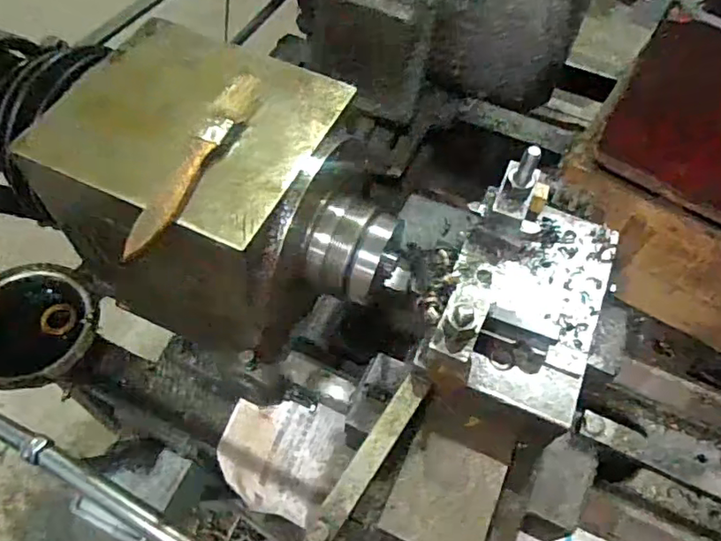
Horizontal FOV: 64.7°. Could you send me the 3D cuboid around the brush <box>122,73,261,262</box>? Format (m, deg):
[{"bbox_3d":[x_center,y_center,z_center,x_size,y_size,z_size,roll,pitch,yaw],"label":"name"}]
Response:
[{"bbox_3d":[-0.099,-0.068,0.348,0.022,0.008,0.152,18,58,8],"label":"brush"}]

